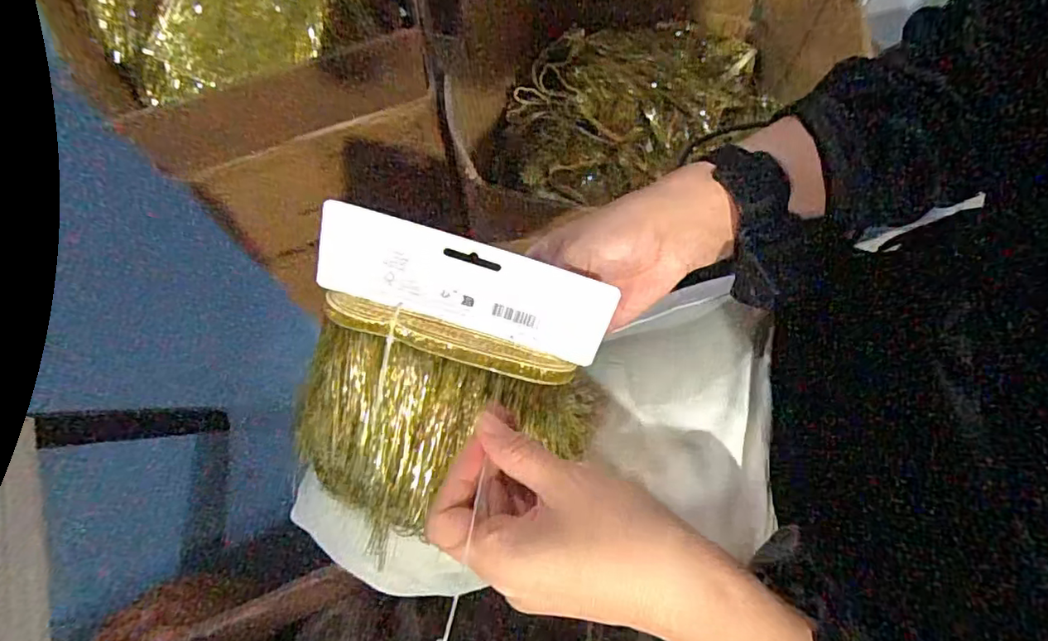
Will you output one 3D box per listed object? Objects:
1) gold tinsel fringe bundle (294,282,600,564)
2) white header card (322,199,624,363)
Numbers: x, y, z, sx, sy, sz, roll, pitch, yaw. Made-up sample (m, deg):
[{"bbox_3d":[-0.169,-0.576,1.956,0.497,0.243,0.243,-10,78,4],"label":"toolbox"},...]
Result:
[{"bbox_3d":[-0.058,0.079,0.371,0.177,0.170,0.035,20,26,0],"label":"gold tinsel fringe bundle"},{"bbox_3d":[-0.033,-0.020,0.321,0.160,0.055,0.005,16,33,-4],"label":"white header card"}]

